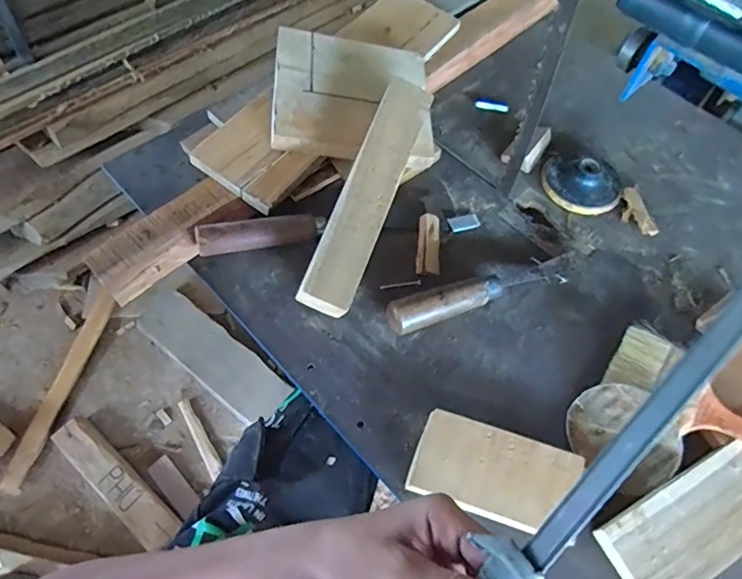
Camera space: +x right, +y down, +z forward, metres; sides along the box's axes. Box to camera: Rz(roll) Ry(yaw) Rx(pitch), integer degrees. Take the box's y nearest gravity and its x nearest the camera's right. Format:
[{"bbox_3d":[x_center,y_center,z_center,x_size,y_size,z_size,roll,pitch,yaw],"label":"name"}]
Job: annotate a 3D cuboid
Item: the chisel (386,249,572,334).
[{"bbox_3d":[0.118,-0.001,0.506,0.216,0.040,0.027,-19,63,-14],"label":"chisel"}]

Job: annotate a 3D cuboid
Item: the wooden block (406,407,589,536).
[{"bbox_3d":[0.102,0.152,0.419,0.130,0.010,0.072,15,57,11],"label":"wooden block"}]

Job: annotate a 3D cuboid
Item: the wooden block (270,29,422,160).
[{"bbox_3d":[-0.021,-0.215,0.563,0.168,0.021,0.143,4,74,-13],"label":"wooden block"}]

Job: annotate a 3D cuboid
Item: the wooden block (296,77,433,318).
[{"bbox_3d":[-0.002,-0.094,0.487,0.046,0.023,0.244,18,75,13],"label":"wooden block"}]

